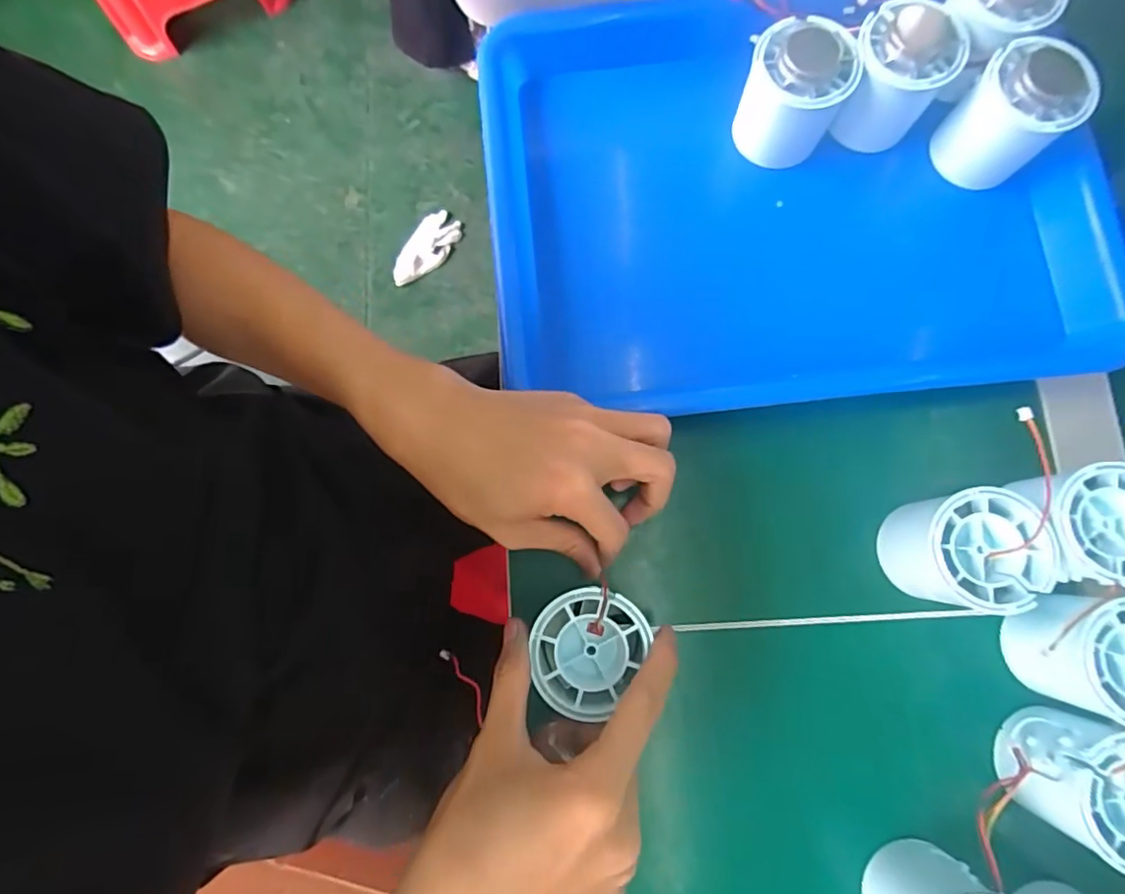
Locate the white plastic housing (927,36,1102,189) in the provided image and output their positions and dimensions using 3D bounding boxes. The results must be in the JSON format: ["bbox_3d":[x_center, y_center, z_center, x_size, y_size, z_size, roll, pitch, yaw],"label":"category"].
[{"bbox_3d":[0.246,-0.181,0.313,0.053,0.054,0.054,-42,82,-6],"label":"white plastic housing"}]

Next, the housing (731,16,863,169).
[{"bbox_3d":[0.127,-0.195,0.318,0.056,0.054,0.059,36,82,7],"label":"housing"}]

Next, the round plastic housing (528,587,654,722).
[{"bbox_3d":[0.010,0.092,0.259,0.048,0.020,0.055,27,81,6],"label":"round plastic housing"}]

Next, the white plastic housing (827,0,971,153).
[{"bbox_3d":[0.187,-0.209,0.319,0.053,0.057,0.060,32,82,6],"label":"white plastic housing"}]

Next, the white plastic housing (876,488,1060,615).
[{"bbox_3d":[0.195,0.051,0.282,0.050,0.061,0.052,0,80,1],"label":"white plastic housing"}]

